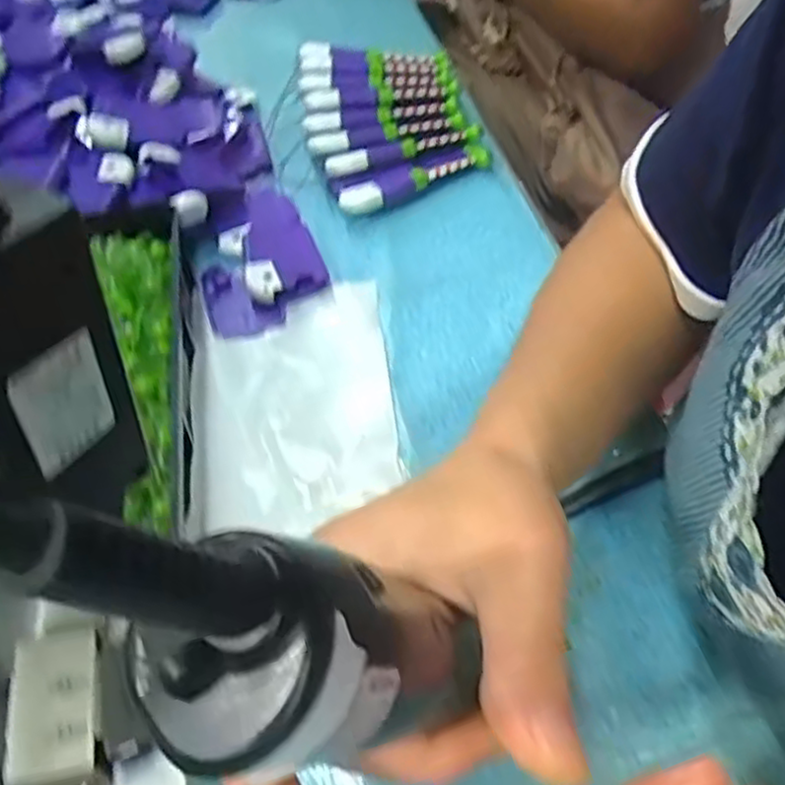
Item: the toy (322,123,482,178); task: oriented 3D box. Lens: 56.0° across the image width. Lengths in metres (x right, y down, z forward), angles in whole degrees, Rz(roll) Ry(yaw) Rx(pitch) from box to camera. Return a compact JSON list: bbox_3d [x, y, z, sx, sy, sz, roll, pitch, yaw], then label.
[{"bbox_3d":[0.007,-0.174,0.534,0.115,0.015,0.024,-19,54,-11],"label":"toy"}]

